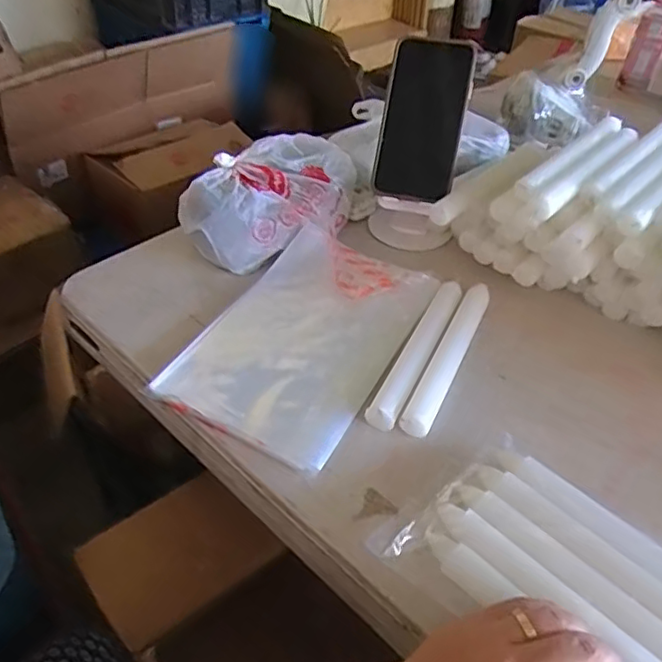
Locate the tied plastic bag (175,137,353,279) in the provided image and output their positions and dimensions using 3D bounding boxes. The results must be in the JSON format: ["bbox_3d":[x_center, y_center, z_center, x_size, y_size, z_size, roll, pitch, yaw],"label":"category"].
[{"bbox_3d":[-0.063,-0.139,0.632,0.125,0.070,0.173,26,47,24],"label":"tied plastic bag"}]

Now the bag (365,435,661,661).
[{"bbox_3d":[0.166,0.157,0.357,0.250,0.030,0.132,26,47,28],"label":"bag"}]

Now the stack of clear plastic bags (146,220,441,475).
[{"bbox_3d":[-0.021,-0.004,0.532,0.158,0.015,0.247,20,45,19],"label":"stack of clear plastic bags"}]

